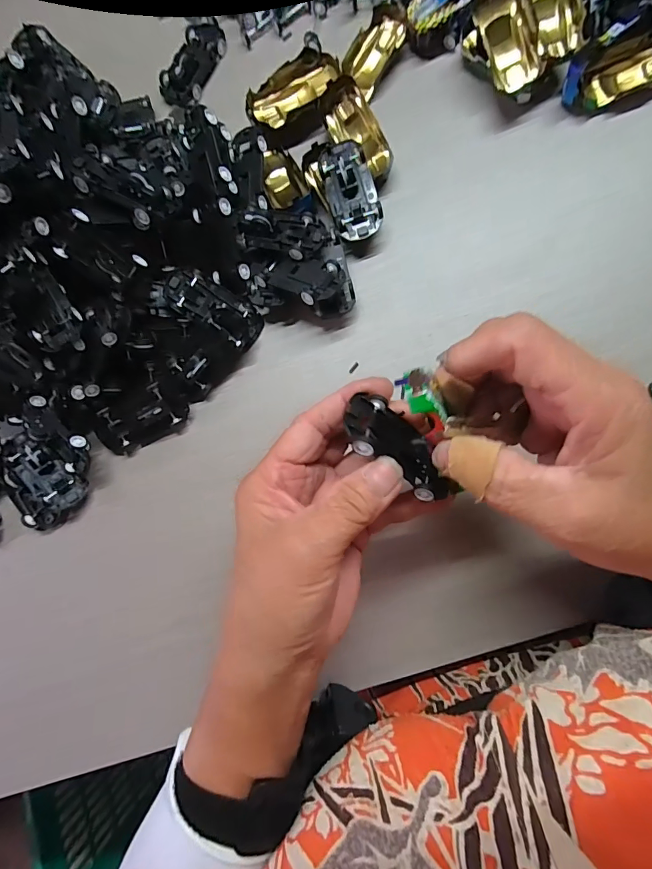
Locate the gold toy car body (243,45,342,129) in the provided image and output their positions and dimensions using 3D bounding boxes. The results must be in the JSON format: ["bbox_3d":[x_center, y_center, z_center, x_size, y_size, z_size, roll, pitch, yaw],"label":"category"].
[{"bbox_3d":[-0.024,-0.238,0.298,0.067,0.019,0.025,-39,81,2],"label":"gold toy car body"}]

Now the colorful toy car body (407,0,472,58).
[{"bbox_3d":[0.086,-0.286,0.287,0.065,0.023,0.031,-34,81,2],"label":"colorful toy car body"}]

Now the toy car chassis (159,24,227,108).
[{"bbox_3d":[-0.099,-0.276,0.316,0.032,0.013,0.065,25,88,9],"label":"toy car chassis"}]

